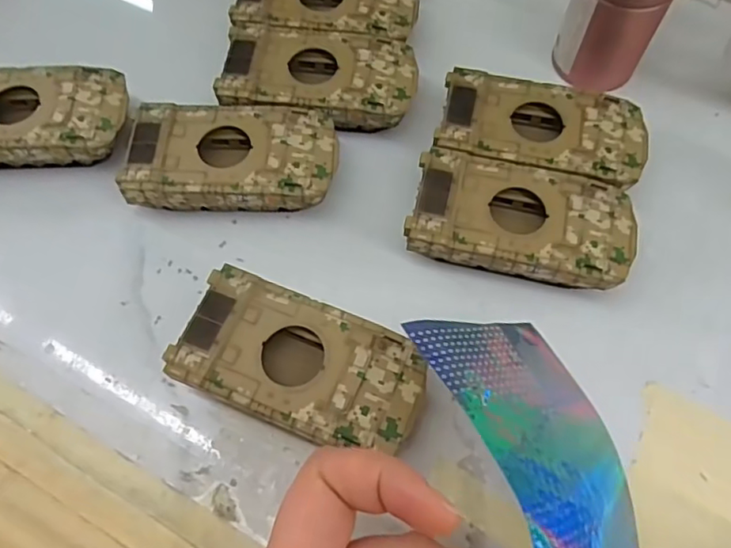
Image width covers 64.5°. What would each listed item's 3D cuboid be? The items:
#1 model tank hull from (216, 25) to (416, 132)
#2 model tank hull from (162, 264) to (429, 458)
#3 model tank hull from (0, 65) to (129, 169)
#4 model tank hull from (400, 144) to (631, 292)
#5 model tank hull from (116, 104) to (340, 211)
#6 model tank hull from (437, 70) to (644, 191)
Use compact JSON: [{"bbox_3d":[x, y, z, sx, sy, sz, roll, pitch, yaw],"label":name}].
[{"bbox_3d":[-0.023,-0.097,0.300,0.095,0.027,0.048,5,65,3],"label":"model tank hull"},{"bbox_3d":[-0.025,0.039,0.236,0.095,0.026,0.050,21,67,10],"label":"model tank hull"},{"bbox_3d":[-0.167,-0.077,0.290,0.093,0.025,0.050,-1,65,0],"label":"model tank hull"},{"bbox_3d":[0.070,-0.021,0.263,0.096,0.026,0.052,12,65,6],"label":"model tank hull"},{"bbox_3d":[-0.062,-0.053,0.279,0.095,0.026,0.050,1,65,1],"label":"model tank hull"},{"bbox_3d":[0.085,-0.066,0.286,0.095,0.027,0.050,12,65,6],"label":"model tank hull"}]

